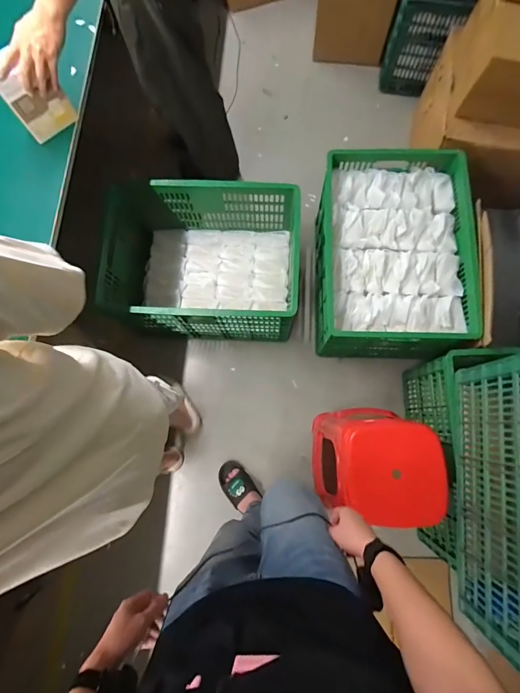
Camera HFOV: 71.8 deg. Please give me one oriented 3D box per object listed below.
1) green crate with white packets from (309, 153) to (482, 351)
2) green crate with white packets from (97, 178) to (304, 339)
[{"bbox_3d":[0.452,-0.309,1.369,0.477,0.417,0.691,1,79,2],"label":"green crate with white packets"},{"bbox_3d":[-0.200,-0.314,1.353,0.659,0.379,0.489,4,79,2],"label":"green crate with white packets"}]

